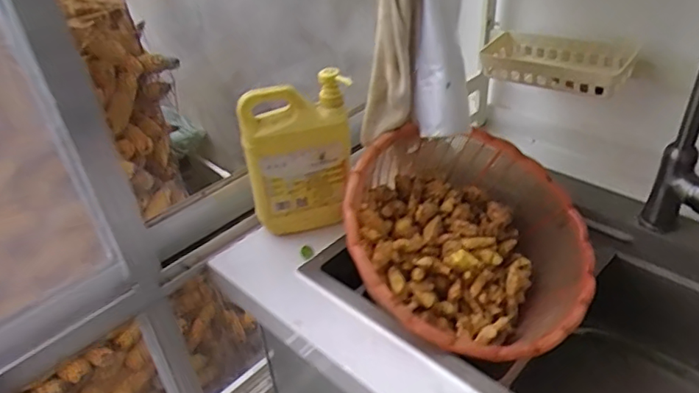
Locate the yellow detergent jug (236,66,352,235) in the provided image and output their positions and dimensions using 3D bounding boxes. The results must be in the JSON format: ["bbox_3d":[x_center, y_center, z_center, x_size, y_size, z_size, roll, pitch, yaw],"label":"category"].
[{"bbox_3d":[-0.072,-0.057,0.751,0.139,0.216,0.064,-14,40,-14],"label":"yellow detergent jug"}]

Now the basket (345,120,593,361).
[{"bbox_3d":[0.150,0.069,0.761,0.341,0.140,0.361,35,51,4],"label":"basket"}]

